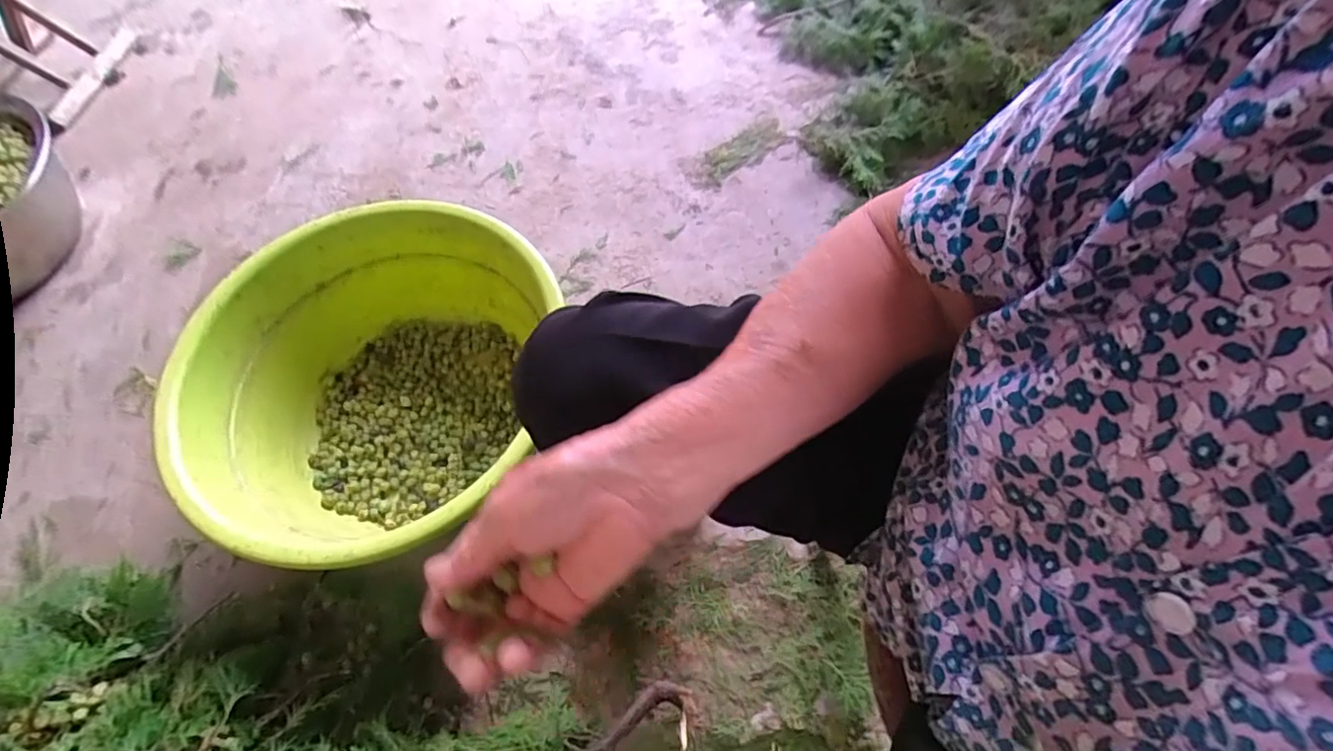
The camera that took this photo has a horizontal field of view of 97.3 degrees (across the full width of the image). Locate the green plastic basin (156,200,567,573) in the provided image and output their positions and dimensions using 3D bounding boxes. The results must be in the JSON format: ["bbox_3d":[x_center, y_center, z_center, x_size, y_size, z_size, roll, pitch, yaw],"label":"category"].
[{"bbox_3d":[-0.358,0.015,0.733,0.407,0.183,0.427,-2,62,3],"label":"green plastic basin"}]

